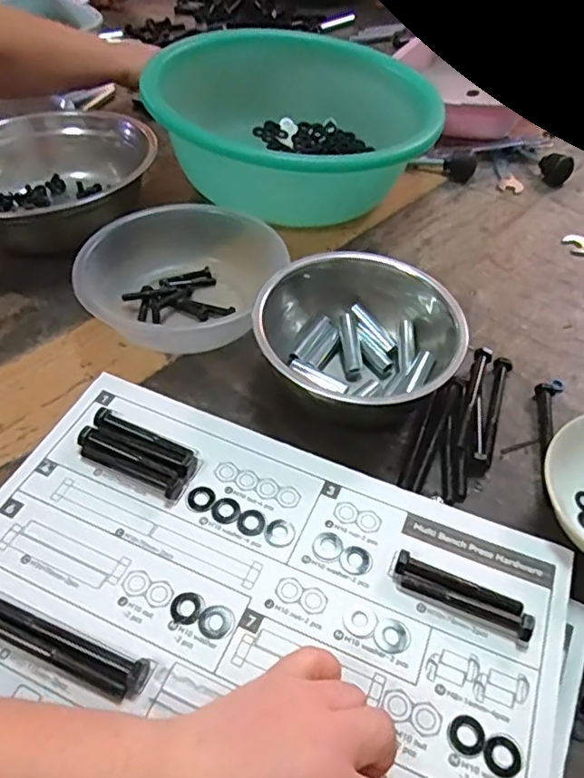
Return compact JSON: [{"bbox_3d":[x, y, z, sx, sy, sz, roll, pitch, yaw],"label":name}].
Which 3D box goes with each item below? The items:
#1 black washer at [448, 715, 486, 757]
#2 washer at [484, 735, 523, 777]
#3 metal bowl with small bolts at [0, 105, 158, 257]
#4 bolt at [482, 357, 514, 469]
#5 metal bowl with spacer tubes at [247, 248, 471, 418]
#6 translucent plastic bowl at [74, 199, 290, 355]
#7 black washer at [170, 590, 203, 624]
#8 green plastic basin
[{"bbox_3d":[0.096,0.188,0.319,0.019,0.004,0.020,2,47,-2],"label":"black washer"},{"bbox_3d":[0.113,0.195,0.313,0.019,0.004,0.020,2,47,-2],"label":"washer"},{"bbox_3d":[-0.268,-0.230,0.659,0.211,0.088,0.199,2,47,-2],"label":"metal bowl with small bolts"},{"bbox_3d":[0.176,0.016,0.504,0.015,0.012,0.124,17,48,12],"label":"bolt"},{"bbox_3d":[0.060,-0.046,0.506,0.168,0.081,0.154,2,47,-2],"label":"metal bowl with spacer tubes"},{"bbox_3d":[-0.102,-0.105,0.560,0.185,0.075,0.177,-7,48,-9],"label":"translucent plastic bowl"},{"bbox_3d":[-0.065,0.135,0.364,0.020,0.004,0.020,2,47,-2],"label":"black washer"},{"bbox_3d":[0.004,-0.335,0.738,0.318,0.143,0.318,2,47,-2],"label":"green plastic basin"}]

